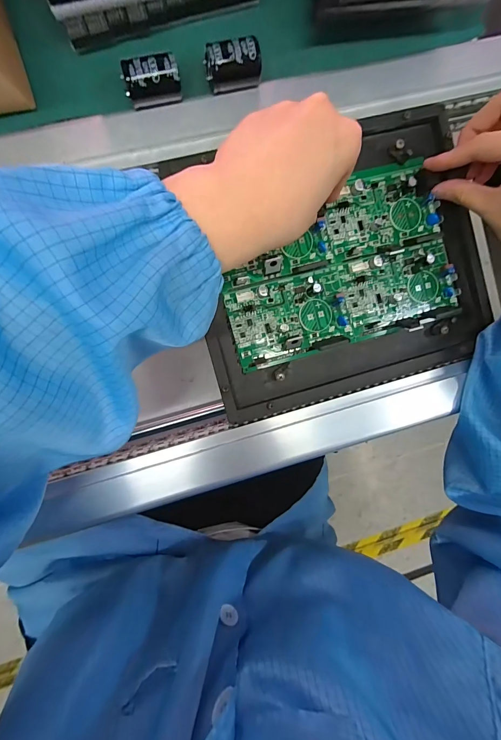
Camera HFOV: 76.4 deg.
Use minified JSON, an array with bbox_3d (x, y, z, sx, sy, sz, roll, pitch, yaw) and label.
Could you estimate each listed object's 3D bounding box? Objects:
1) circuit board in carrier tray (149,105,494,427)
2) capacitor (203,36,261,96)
[{"bbox_3d":[0.081,-0.095,0.292,0.259,0.017,0.236,-14,94,-5],"label":"circuit board in carrier tray"},{"bbox_3d":[-0.014,-0.248,0.260,0.045,0.024,0.024,-11,93,-5],"label":"capacitor"}]

